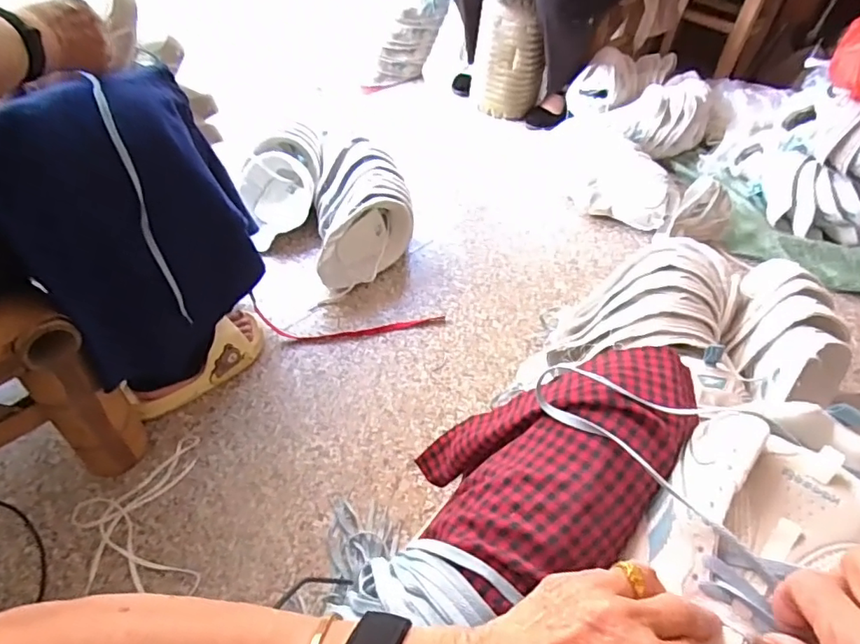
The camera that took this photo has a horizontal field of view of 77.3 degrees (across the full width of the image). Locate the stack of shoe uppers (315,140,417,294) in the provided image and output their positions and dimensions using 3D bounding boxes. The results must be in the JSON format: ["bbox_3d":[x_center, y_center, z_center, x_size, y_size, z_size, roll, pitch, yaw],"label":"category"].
[{"bbox_3d":[-0.138,-0.231,1.132,0.199,0.135,0.348,-4,49,-10],"label":"stack of shoe uppers"}]

